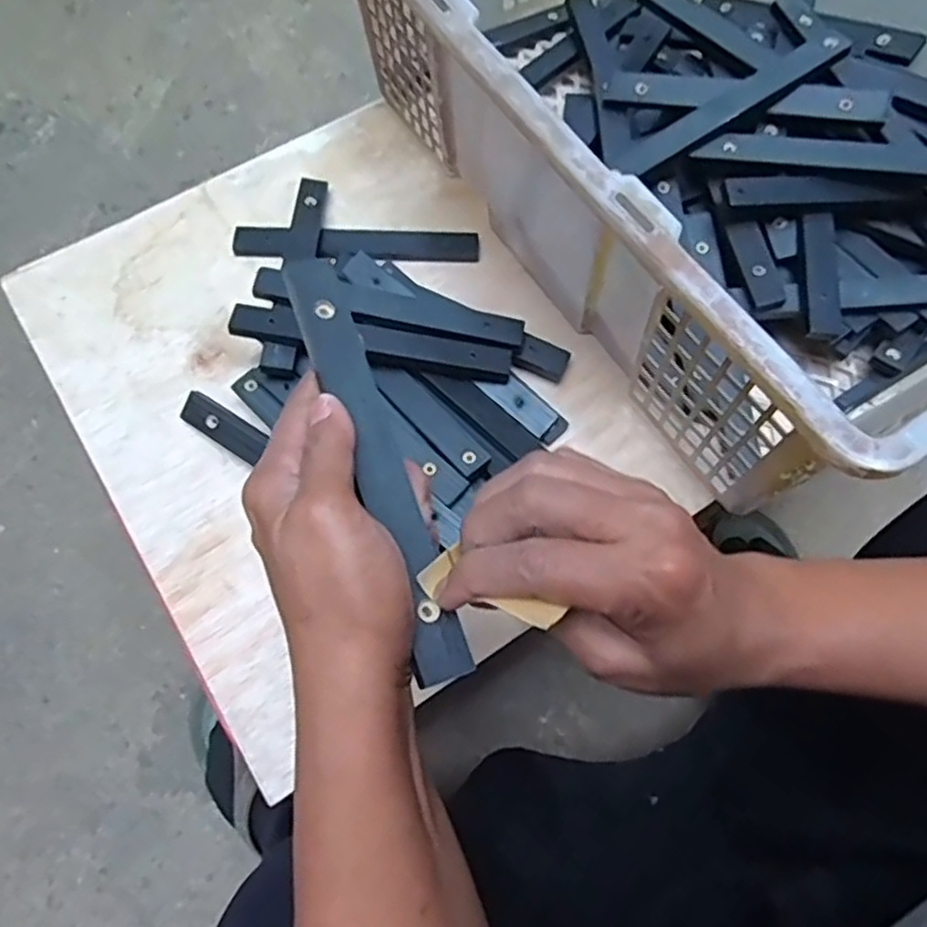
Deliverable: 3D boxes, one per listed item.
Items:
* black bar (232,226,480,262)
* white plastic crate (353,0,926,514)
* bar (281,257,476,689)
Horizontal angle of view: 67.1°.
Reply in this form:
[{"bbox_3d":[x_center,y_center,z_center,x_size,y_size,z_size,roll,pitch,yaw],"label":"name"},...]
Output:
[{"bbox_3d":[-0.077,-0.157,0.498,0.174,0.007,0.025,1,70,-1],"label":"black bar"},{"bbox_3d":[0.176,-0.237,0.444,0.350,0.164,0.461,-33,74,-12],"label":"white plastic crate"},{"bbox_3d":[-0.034,-0.005,0.265,0.023,0.005,0.174,-13,71,-25],"label":"bar"}]

